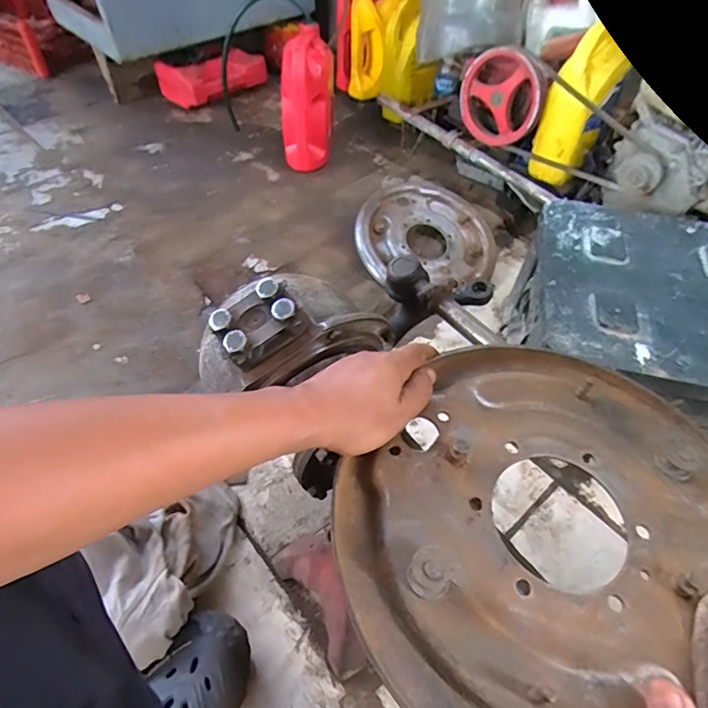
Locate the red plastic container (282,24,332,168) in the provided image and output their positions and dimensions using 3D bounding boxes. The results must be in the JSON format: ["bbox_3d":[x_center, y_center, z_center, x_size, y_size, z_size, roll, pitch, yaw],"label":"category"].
[{"bbox_3d":[-0.108,-0.555,1.118,0.119,0.306,0.142,-2,51,-4],"label":"red plastic container"}]

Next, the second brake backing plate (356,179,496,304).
[{"bbox_3d":[0.152,-0.247,1.029,0.280,0.038,0.270,2,73,-8],"label":"second brake backing plate"}]

